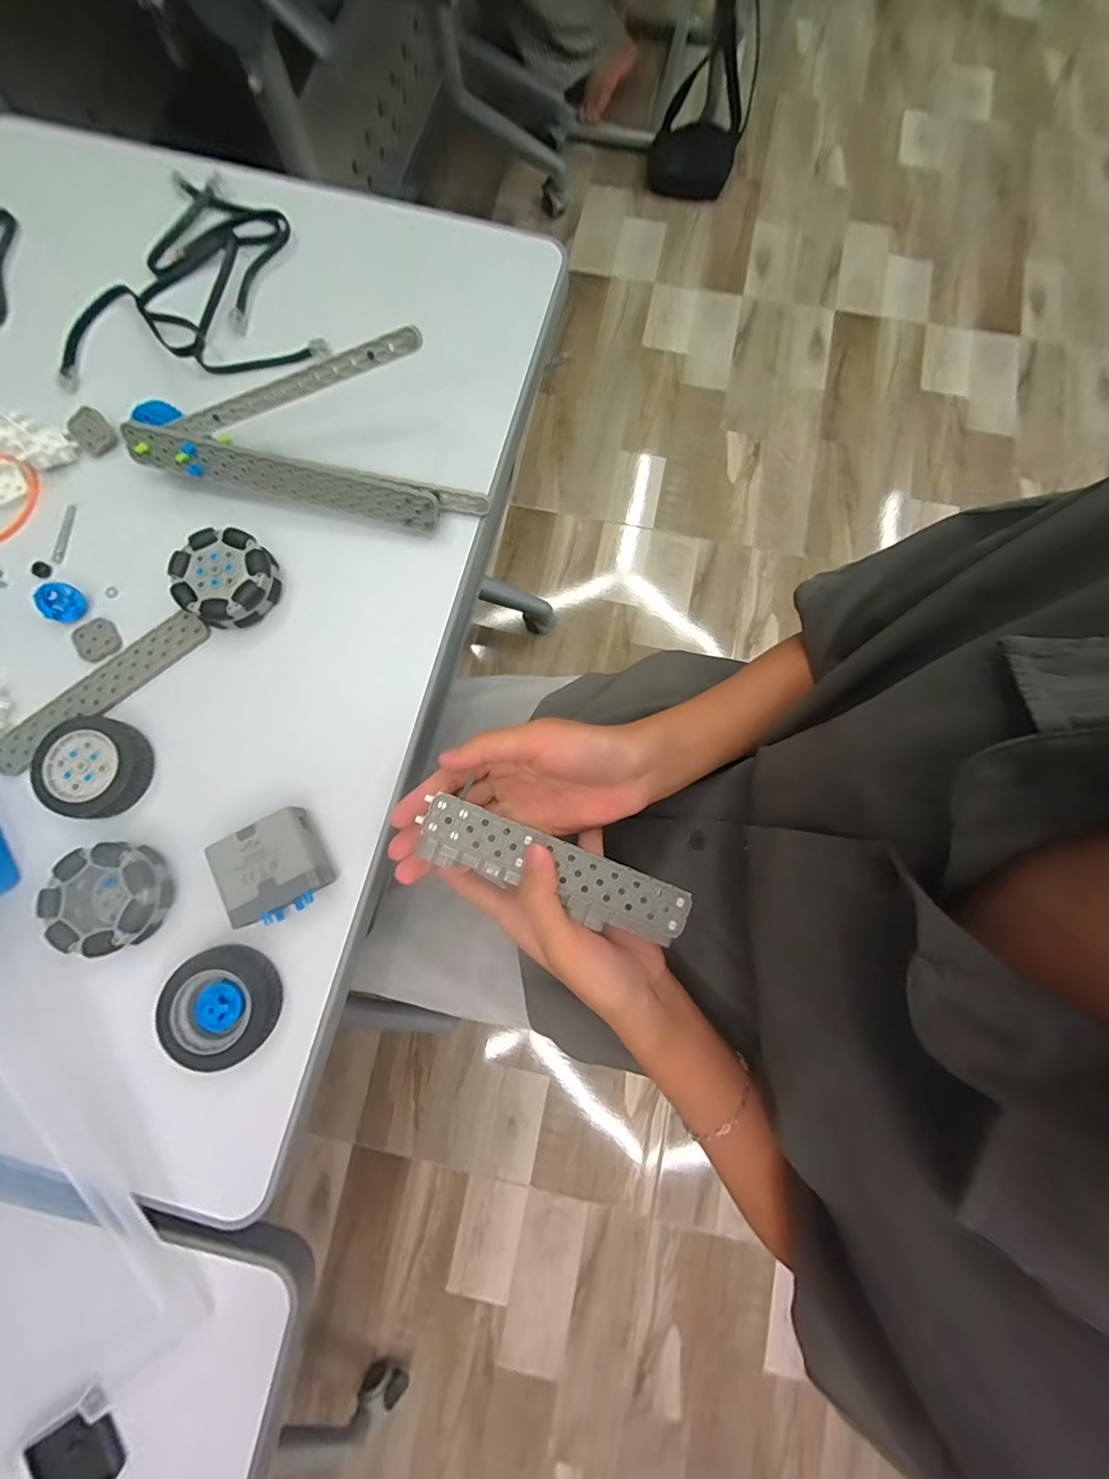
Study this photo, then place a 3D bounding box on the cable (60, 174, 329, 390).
[{"bbox_3d":[-0.274,-0.340,0.369,0.181,0.014,0.162,-13,81,-3],"label":"cable"}]

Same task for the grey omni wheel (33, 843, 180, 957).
[{"bbox_3d":[-0.260,0.092,0.294,0.056,0.020,0.059,0,80,-1],"label":"grey omni wheel"}]

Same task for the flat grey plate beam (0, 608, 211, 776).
[{"bbox_3d":[-0.292,-0.031,0.323,0.151,0.004,0.030,-40,83,-7],"label":"flat grey plate beam"}]

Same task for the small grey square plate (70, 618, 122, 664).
[{"bbox_3d":[-0.299,-0.065,0.329,0.026,0.004,0.027,-39,83,-7],"label":"small grey square plate"}]

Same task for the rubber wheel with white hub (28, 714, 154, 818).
[{"bbox_3d":[-0.282,0.016,0.309,0.062,0.014,0.059,0,80,-1],"label":"rubber wheel with white hub"}]

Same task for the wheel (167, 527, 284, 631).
[{"bbox_3d":[-0.212,-0.104,0.330,0.056,0.025,0.060,0,80,-1],"label":"wheel"}]

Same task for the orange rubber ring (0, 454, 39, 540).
[{"bbox_3d":[-0.385,-0.166,0.347,0.053,0.009,0.065,29,81,4],"label":"orange rubber ring"}]

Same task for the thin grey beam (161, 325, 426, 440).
[{"bbox_3d":[-0.156,-0.211,0.302,0.169,0.011,0.009,-8,79,15],"label":"thin grey beam"}]

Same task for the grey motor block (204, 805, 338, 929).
[{"bbox_3d":[-0.166,0.076,0.298,0.057,0.023,0.055,-28,82,-5],"label":"grey motor block"}]

